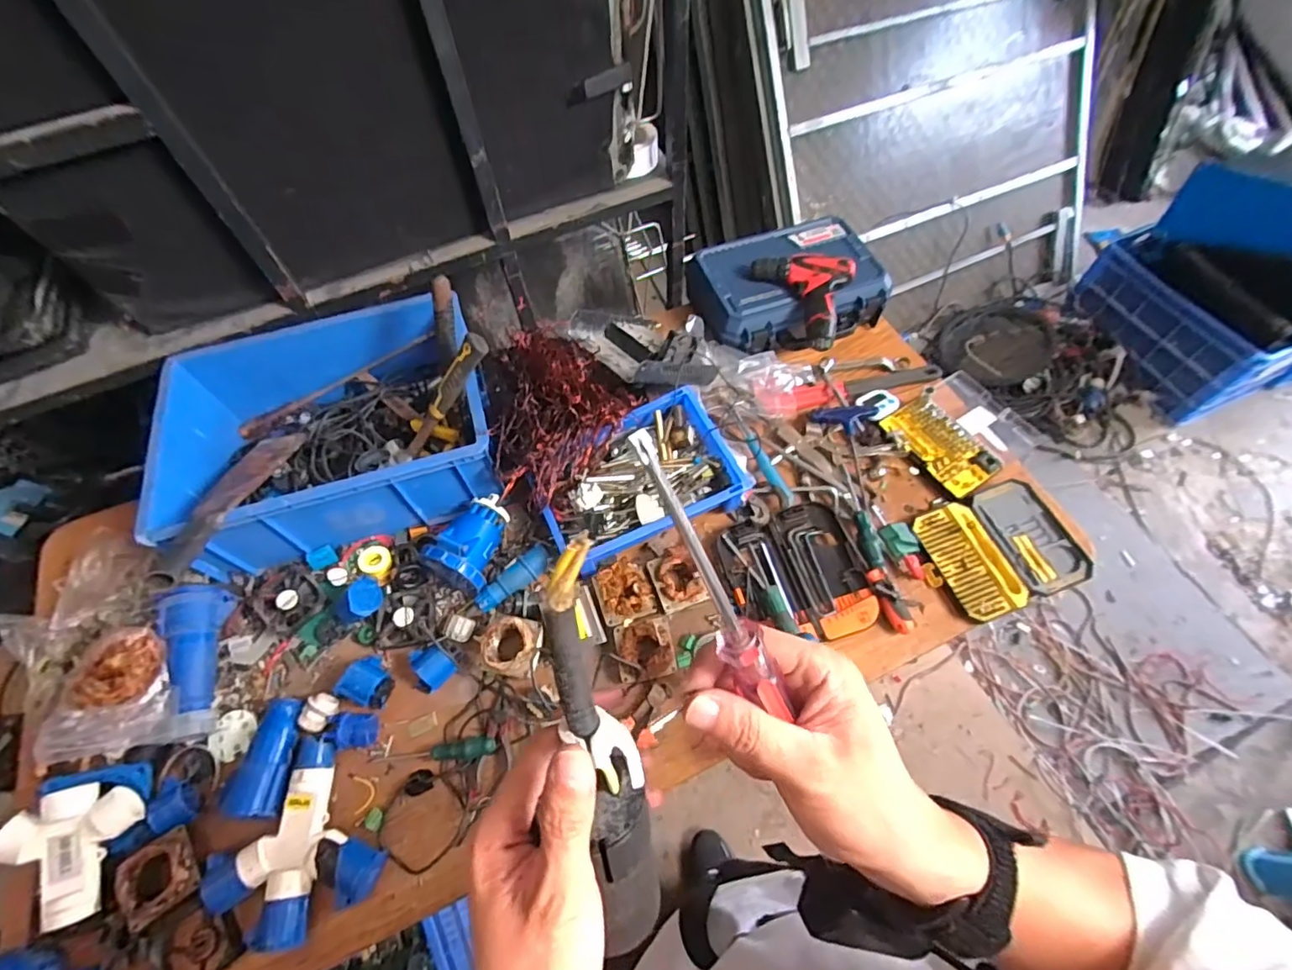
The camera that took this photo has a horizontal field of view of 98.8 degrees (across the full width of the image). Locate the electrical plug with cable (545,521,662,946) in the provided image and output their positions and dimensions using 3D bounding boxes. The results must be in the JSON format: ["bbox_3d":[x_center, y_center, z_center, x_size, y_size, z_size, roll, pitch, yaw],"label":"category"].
[{"bbox_3d":[-0.018,0.111,0.236,0.027,0.022,0.178,-13,100,-6],"label":"electrical plug with cable"}]

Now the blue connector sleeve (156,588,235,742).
[{"bbox_3d":[-0.620,0.241,0.774,0.069,0.070,0.198,-22,61,-11],"label":"blue connector sleeve"}]

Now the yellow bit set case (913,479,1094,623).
[{"bbox_3d":[0.568,0.096,0.885,0.227,0.024,0.188,-17,60,-8],"label":"yellow bit set case"}]

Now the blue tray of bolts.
[{"bbox_3d":[-0.014,-0.013,0.900,0.317,0.078,0.223,-20,61,-9],"label":"blue tray of bolts"}]

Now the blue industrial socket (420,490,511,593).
[{"bbox_3d":[-0.261,0.083,0.849,0.099,0.090,0.143,27,64,17],"label":"blue industrial socket"}]

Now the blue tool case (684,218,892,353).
[{"bbox_3d":[0.273,-0.400,1.106,0.372,0.096,0.262,-18,61,-9],"label":"blue tool case"}]

